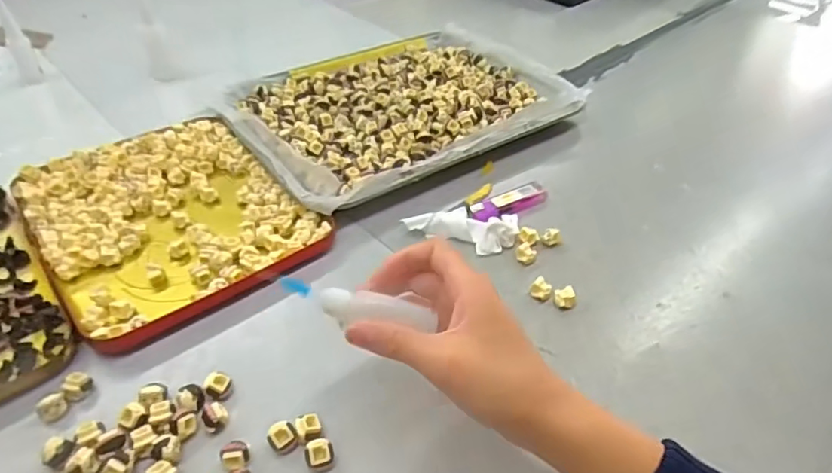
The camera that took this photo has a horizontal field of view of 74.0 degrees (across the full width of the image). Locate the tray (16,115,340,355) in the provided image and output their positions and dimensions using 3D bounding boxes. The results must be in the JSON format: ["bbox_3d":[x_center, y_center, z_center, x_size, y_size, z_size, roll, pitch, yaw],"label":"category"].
[{"bbox_3d":[-0.212,-0.023,0.473,0.192,0.017,0.236,-28,51,-29],"label":"tray"}]

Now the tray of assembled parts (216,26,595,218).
[{"bbox_3d":[-0.011,-0.152,0.612,0.352,0.019,0.258,-24,49,-26],"label":"tray of assembled parts"}]

